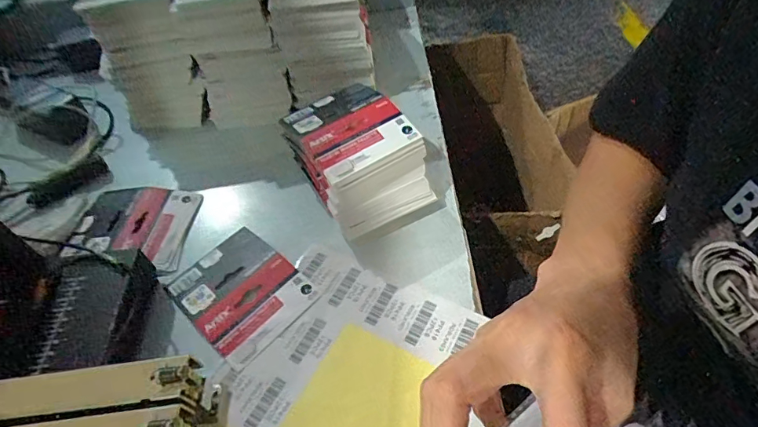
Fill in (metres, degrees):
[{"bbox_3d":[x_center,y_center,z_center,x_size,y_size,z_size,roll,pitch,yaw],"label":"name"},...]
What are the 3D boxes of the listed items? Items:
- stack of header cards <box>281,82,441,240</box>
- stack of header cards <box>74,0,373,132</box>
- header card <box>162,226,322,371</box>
[{"bbox_3d":[-0.027,-0.055,0.473,0.109,0.093,0.147,-30,53,-17],"label":"stack of header cards"},{"bbox_3d":[-0.181,-0.244,0.608,0.313,0.169,0.209,-7,49,1],"label":"stack of header cards"},{"bbox_3d":[-0.133,0.072,0.429,0.126,0.007,0.098,34,62,30],"label":"header card"}]

